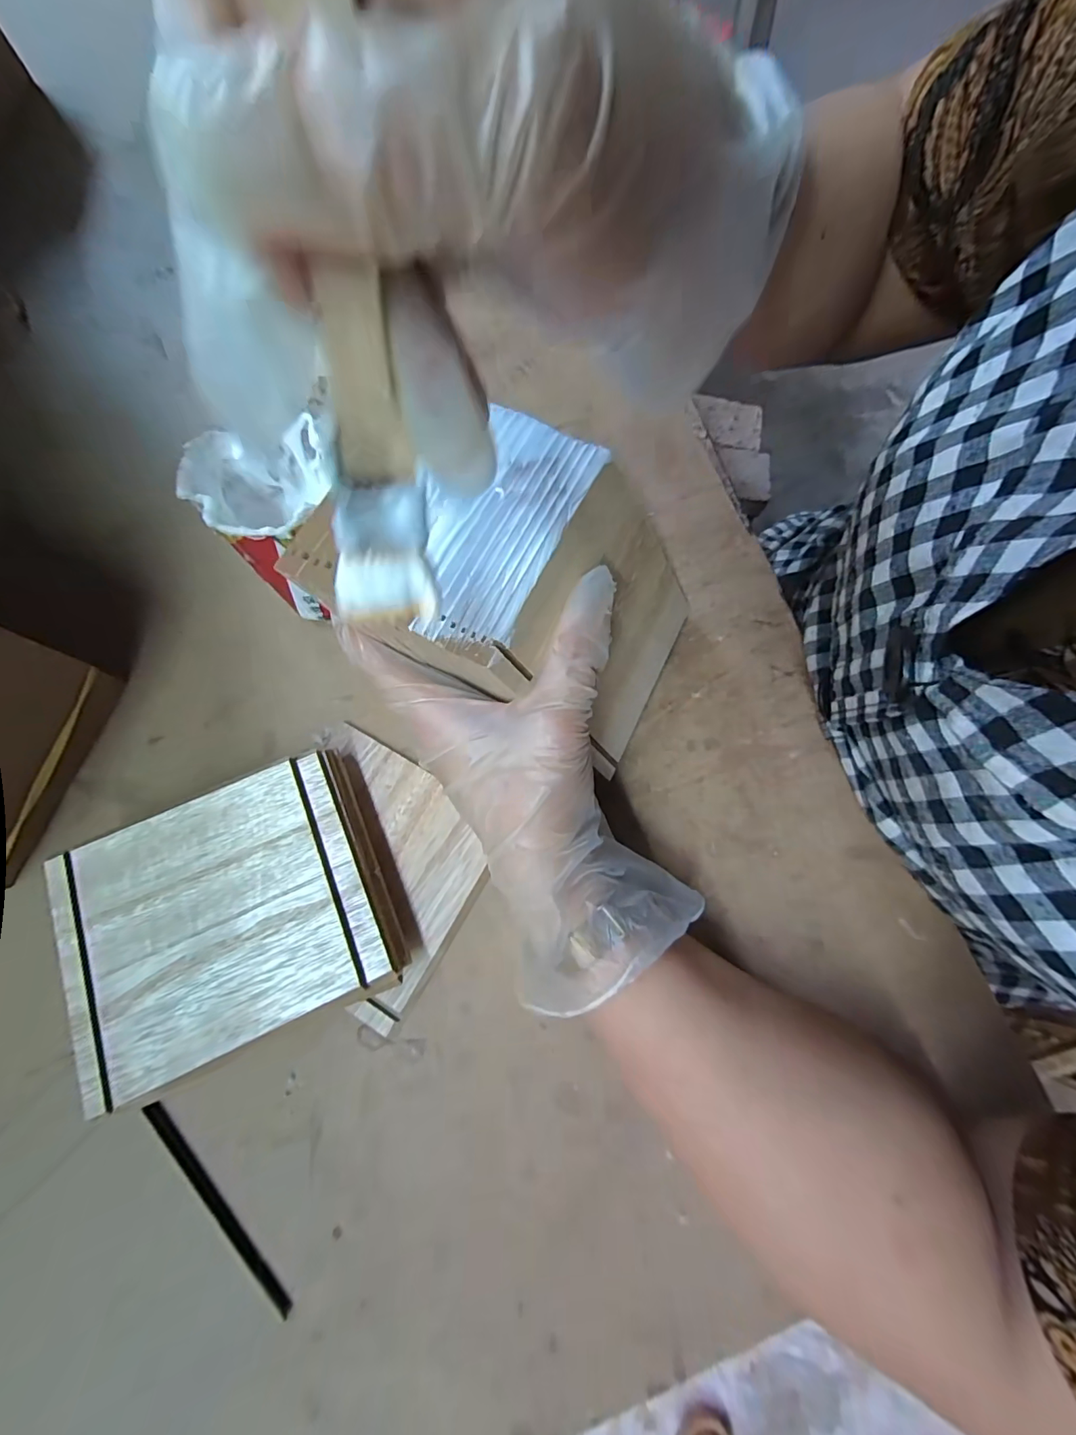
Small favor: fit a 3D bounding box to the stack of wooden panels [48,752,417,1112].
[{"bbox_3d":[-0.134,0.087,0.218,0.124,0.029,0.105,-22,75,-8],"label":"stack of wooden panels"}]

